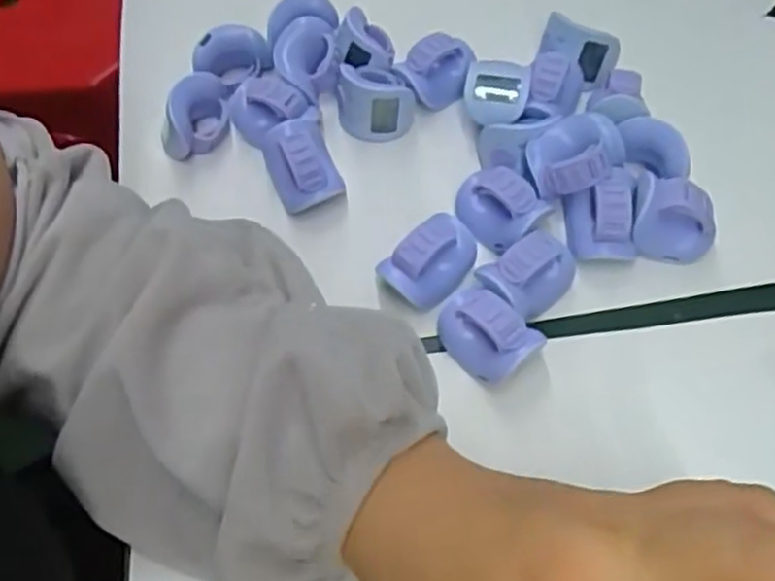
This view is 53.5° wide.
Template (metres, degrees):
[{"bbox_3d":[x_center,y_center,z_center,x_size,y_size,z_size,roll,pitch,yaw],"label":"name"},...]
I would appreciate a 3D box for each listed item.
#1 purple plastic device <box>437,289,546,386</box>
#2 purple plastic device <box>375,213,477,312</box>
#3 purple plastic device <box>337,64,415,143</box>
[{"bbox_3d":[0.039,0.018,0.311,0.040,0.027,0.023,36,66,21],"label":"purple plastic device"},{"bbox_3d":[0.019,-0.015,0.330,0.027,0.026,0.040,34,65,20],"label":"purple plastic device"},{"bbox_3d":[-0.006,-0.096,0.380,0.036,0.029,0.032,0,59,2],"label":"purple plastic device"}]

